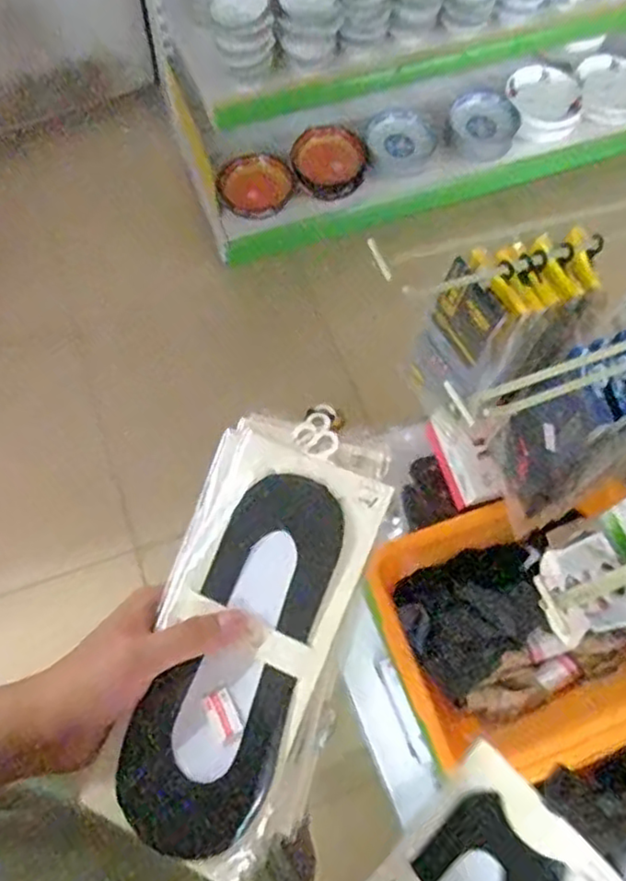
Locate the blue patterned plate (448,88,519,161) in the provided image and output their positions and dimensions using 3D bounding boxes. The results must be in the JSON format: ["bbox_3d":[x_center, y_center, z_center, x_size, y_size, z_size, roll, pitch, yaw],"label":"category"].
[{"bbox_3d":[0.435,-0.791,1.681,0.171,0.032,0.160,-3,110,-9],"label":"blue patterned plate"}]

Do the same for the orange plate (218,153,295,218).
[{"bbox_3d":[-0.135,-0.616,1.618,0.187,0.143,0.017,-4,37,-24],"label":"orange plate"}]

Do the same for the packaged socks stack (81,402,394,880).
[{"bbox_3d":[-0.032,0.099,0.376,0.106,0.039,0.243,17,77,4],"label":"packaged socks stack"}]

